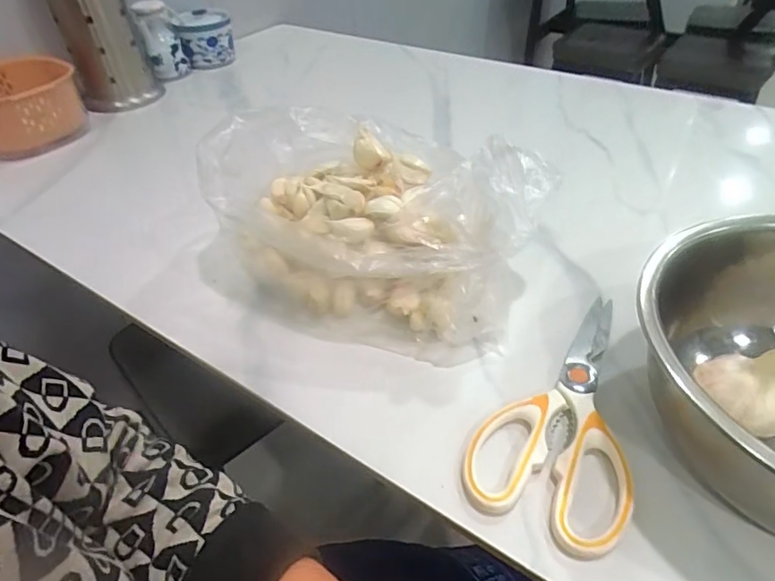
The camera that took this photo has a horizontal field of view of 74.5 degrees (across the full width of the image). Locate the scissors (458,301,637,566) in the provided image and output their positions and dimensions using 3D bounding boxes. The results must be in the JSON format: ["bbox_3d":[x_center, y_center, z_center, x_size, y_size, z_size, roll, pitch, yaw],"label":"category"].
[{"bbox_3d":[0.123,0.073,0.339,0.091,0.014,0.187,20,48,23],"label":"scissors"}]

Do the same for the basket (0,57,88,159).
[{"bbox_3d":[-0.470,-0.232,0.657,0.147,0.083,0.158,-28,49,-24],"label":"basket"}]

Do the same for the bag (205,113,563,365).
[{"bbox_3d":[-0.021,-0.060,0.427,0.276,0.111,0.177,22,49,24],"label":"bag"}]

